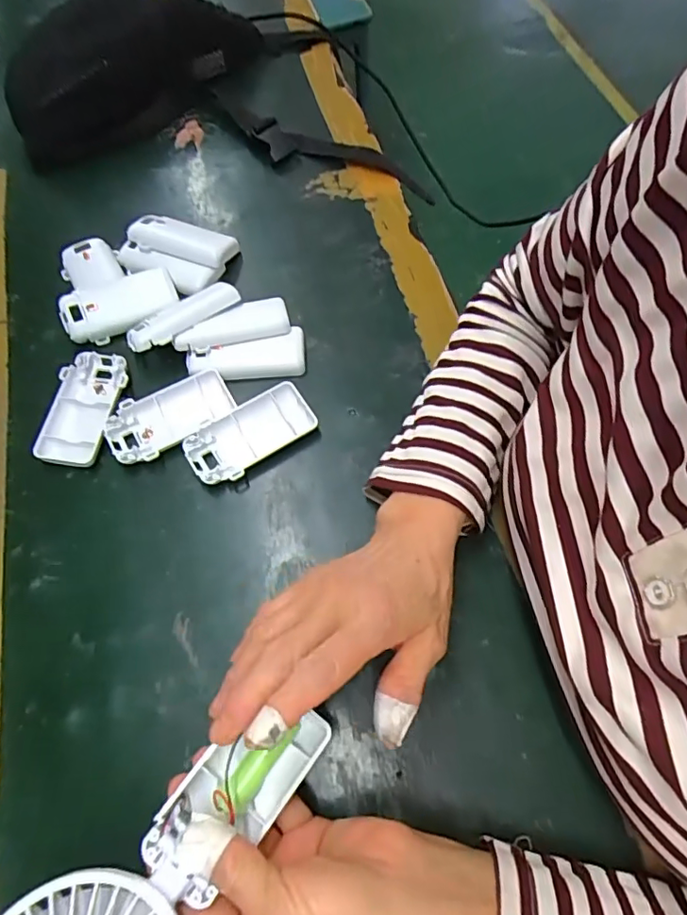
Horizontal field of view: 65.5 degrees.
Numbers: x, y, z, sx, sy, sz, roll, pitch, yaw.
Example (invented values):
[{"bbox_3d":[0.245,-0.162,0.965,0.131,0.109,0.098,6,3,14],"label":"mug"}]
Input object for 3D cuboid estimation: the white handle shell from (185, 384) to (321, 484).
[{"bbox_3d":[-0.069,-0.018,0.395,0.094,0.016,0.048,-31,68,-13],"label":"white handle shell"}]

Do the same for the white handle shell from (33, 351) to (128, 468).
[{"bbox_3d":[-0.197,-0.038,0.409,0.049,0.015,0.094,8,65,5],"label":"white handle shell"}]

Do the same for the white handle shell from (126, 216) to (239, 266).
[{"bbox_3d":[-0.143,-0.191,0.475,0.093,0.019,0.038,16,66,9],"label":"white handle shell"}]

